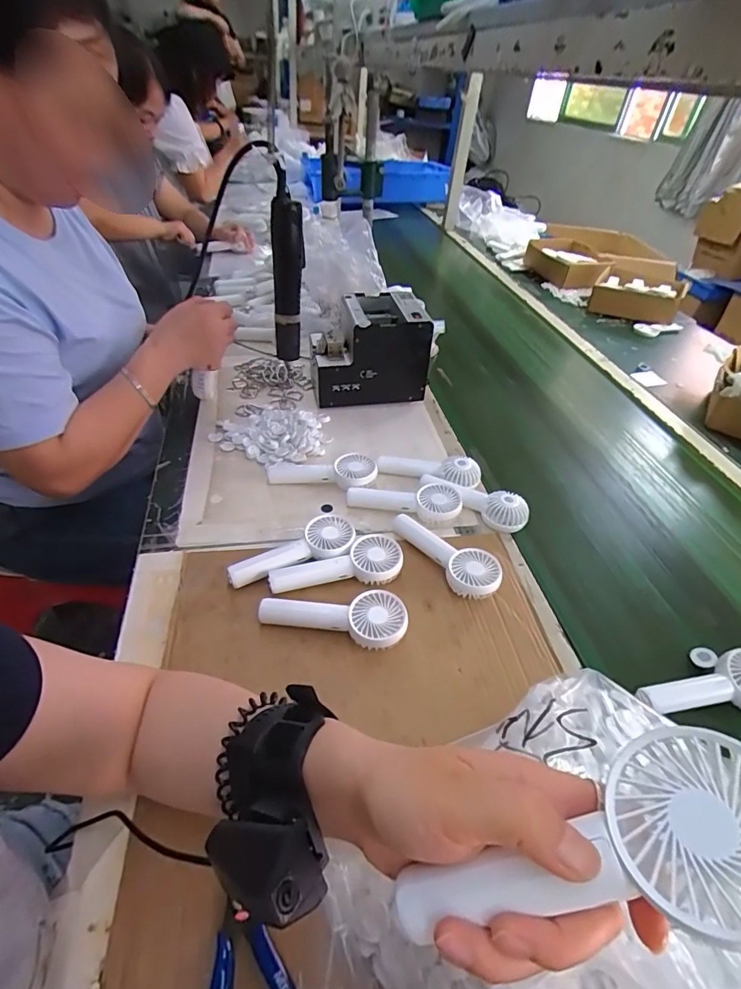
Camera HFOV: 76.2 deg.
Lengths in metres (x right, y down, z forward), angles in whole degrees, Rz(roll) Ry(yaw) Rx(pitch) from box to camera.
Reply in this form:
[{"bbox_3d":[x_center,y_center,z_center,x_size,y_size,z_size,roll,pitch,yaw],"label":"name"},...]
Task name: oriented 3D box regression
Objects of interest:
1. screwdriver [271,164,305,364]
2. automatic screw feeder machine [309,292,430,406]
[{"bbox_3d":[-0.107,-0.288,0.616,0.032,0.215,0.045,9,41,3],"label":"screwdriver"},{"bbox_3d":[-0.005,-0.240,0.796,0.177,0.153,0.120,-7,43,-15],"label":"automatic screw feeder machine"}]

